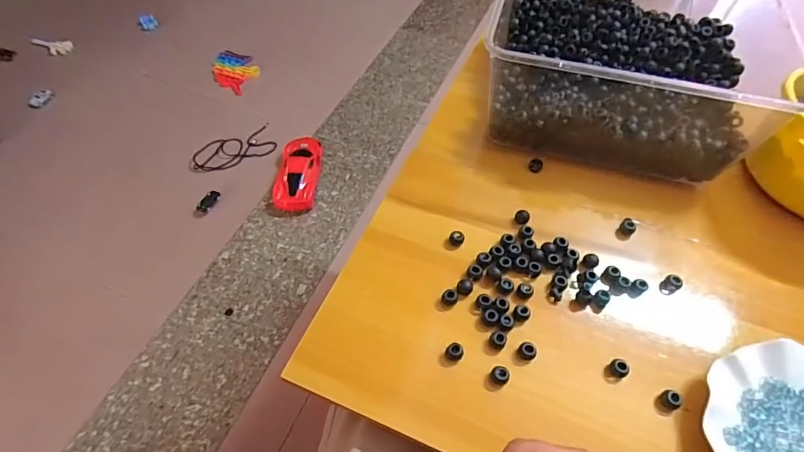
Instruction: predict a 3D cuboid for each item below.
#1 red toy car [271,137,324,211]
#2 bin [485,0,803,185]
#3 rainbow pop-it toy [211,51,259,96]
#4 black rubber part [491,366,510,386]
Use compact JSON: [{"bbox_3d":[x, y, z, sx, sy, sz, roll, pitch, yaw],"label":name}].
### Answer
[{"bbox_3d":[-0.262,-0.142,1.151,0.104,0.055,0.238,2,53,-1],"label":"red toy car"},{"bbox_3d":[0.255,-0.198,0.535,0.297,0.126,0.277,13,56,6],"label":"bin"},{"bbox_3d":[-0.534,-0.486,1.420,0.157,0.020,0.181,15,54,9],"label":"rainbow pop-it toy"},{"bbox_3d":[0.084,0.128,0.388,0.015,0.012,0.014,1,53,-1],"label":"black rubber part"}]

